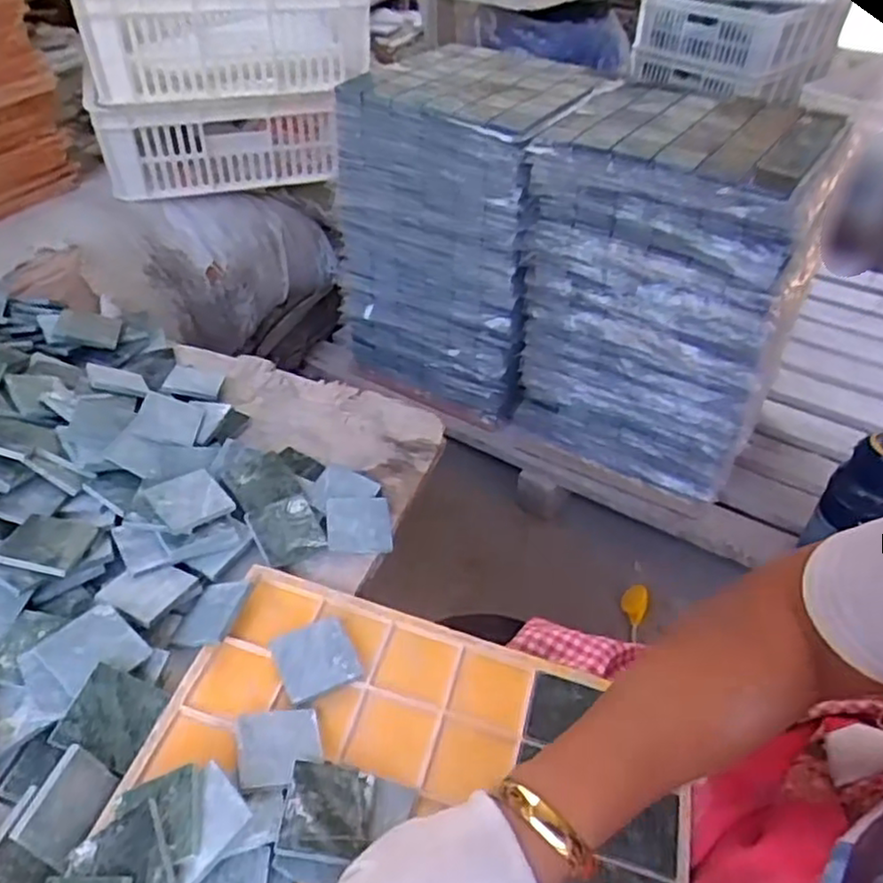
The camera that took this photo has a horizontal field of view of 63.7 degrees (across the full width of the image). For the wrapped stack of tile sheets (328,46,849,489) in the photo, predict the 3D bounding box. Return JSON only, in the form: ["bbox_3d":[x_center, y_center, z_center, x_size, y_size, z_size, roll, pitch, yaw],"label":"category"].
[{"bbox_3d":[0.173,-0.275,1.108,0.712,0.472,0.290,27,47,25],"label":"wrapped stack of tile sheets"}]

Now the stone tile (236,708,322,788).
[{"bbox_3d":[-0.096,0.181,0.422,0.048,0.004,0.046,1,38,-15],"label":"stone tile"}]

